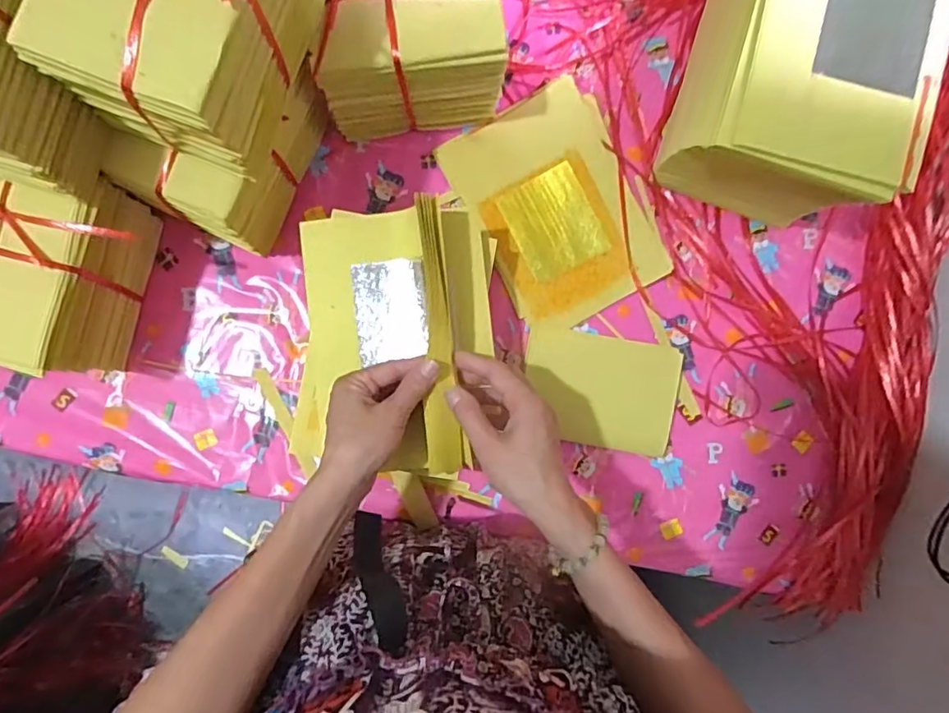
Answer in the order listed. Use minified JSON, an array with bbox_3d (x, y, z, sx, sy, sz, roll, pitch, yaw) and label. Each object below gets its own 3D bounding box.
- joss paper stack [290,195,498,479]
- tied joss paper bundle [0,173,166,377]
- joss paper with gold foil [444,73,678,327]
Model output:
[{"bbox_3d":[-0.070,-0.018,0.465,0.169,0.080,0.223,3,89,-3],"label":"joss paper stack"},{"bbox_3d":[-0.379,-0.075,0.486,0.125,0.128,0.159,12,88,-3],"label":"tied joss paper bundle"},{"bbox_3d":[0.090,-0.159,0.576,0.169,0.024,0.225,-28,91,-4],"label":"joss paper with gold foil"}]

